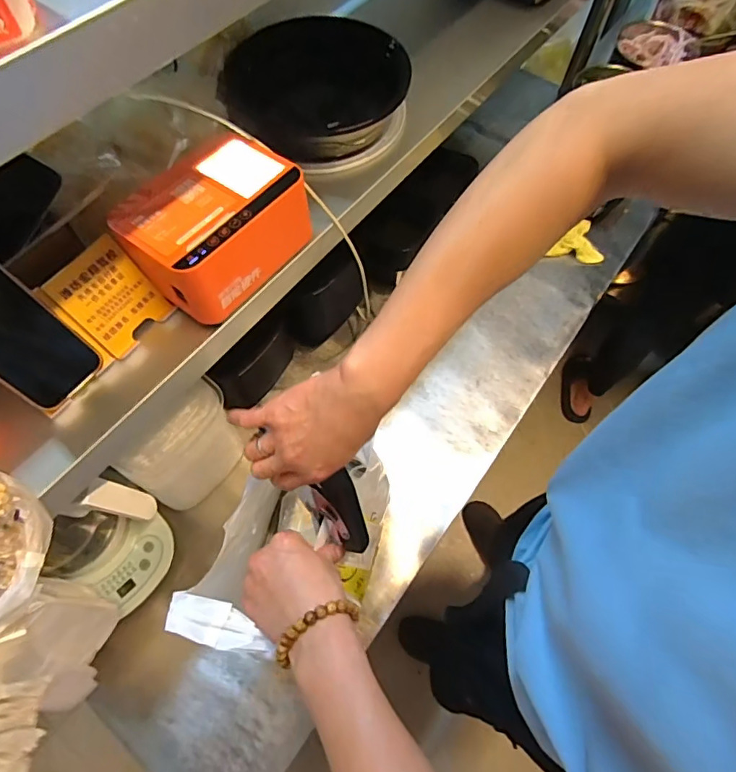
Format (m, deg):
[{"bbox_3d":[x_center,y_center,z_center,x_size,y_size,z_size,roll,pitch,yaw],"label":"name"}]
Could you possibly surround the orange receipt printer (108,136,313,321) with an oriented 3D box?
[{"bbox_3d":[-0.156,-0.165,0.496,0.132,0.077,0.168,32,67,15],"label":"orange receipt printer"}]

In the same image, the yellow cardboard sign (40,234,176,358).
[{"bbox_3d":[-0.249,-0.086,0.474,0.007,0.090,0.079,11,56,42],"label":"yellow cardboard sign"}]

